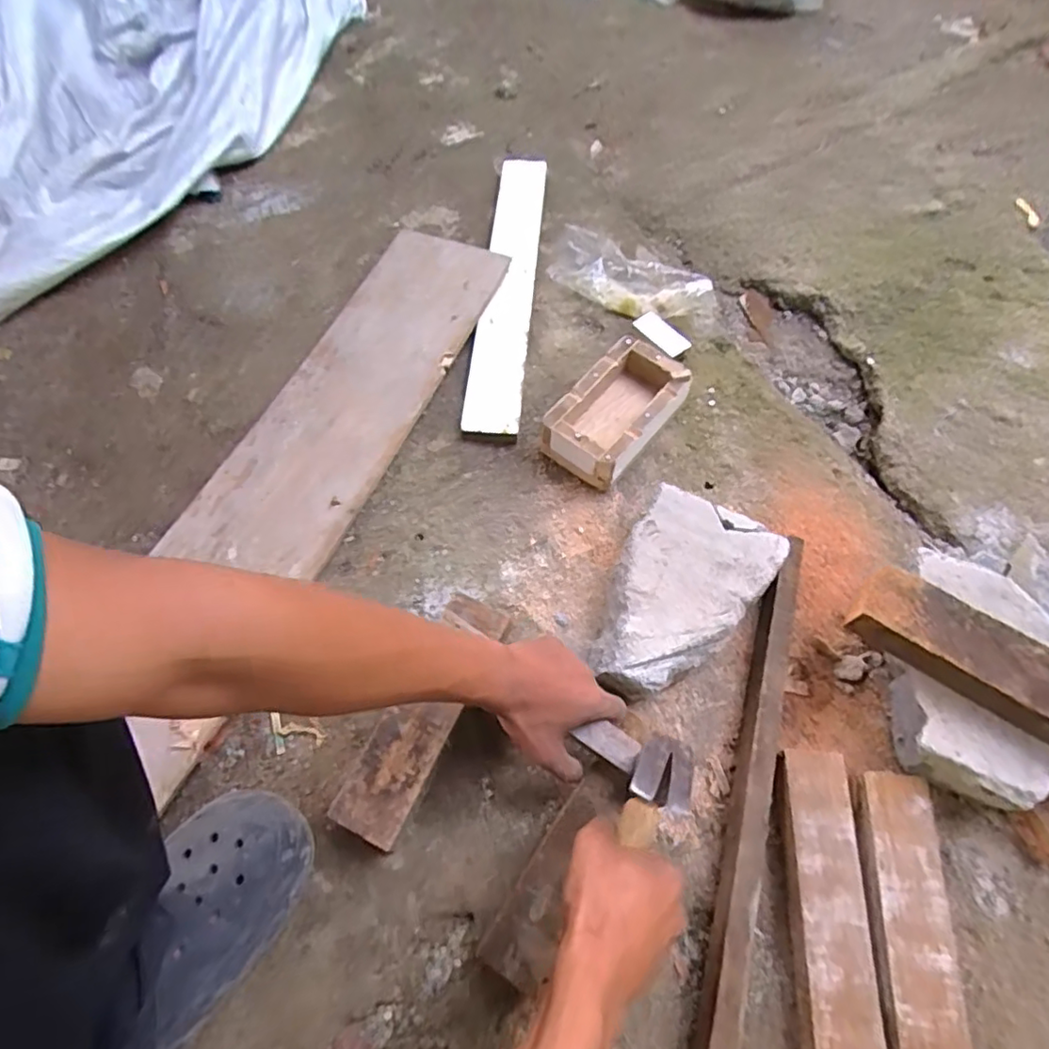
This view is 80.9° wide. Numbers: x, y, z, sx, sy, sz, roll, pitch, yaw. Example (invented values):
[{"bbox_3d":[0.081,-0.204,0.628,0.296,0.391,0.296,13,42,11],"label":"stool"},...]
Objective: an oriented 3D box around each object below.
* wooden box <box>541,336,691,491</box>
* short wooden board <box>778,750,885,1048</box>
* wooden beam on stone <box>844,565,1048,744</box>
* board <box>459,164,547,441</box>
[{"bbox_3d":[0.106,-0.127,0.715,0.102,0.062,0.178,38,67,17],"label":"wooden box"},{"bbox_3d":[0.243,0.306,0.505,0.059,0.038,0.225,5,62,1],"label":"short wooden board"},{"bbox_3d":[0.417,0.133,0.499,0.291,0.031,0.065,31,67,16],"label":"wooden beam on stone"},{"bbox_3d":[-0.020,-0.338,0.840,0.066,0.032,0.528,5,62,1],"label":"board"}]

